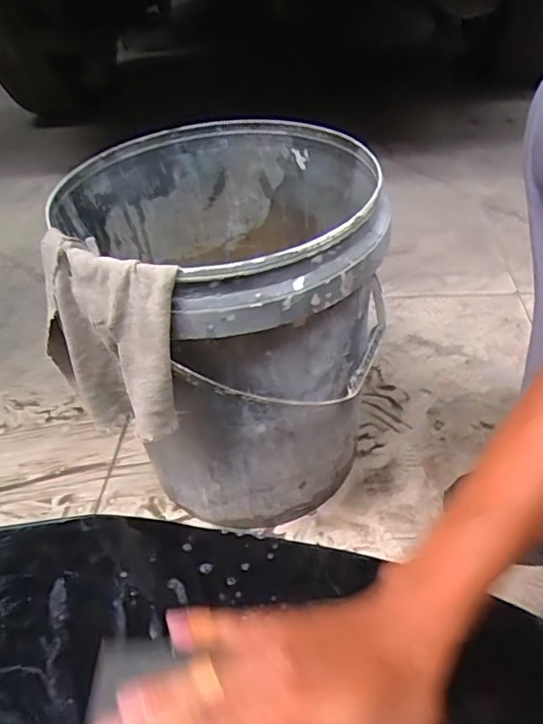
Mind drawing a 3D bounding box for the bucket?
[{"bbox_3d":[-0.027,-0.035,0.633,0.289,0.352,0.312,-4,41,4],"label":"bucket"}]

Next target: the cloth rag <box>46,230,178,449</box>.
[{"bbox_3d":[-0.133,-0.009,0.474,0.139,0.178,0.042,26,44,28],"label":"cloth rag"}]

